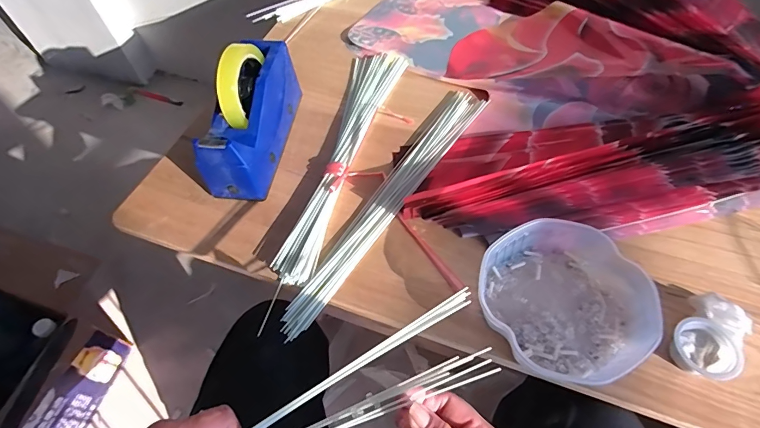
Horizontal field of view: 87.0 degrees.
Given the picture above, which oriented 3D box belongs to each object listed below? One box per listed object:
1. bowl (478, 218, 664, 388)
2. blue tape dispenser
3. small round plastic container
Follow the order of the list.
[{"bbox_3d":[0.180,0.084,0.397,0.153,0.045,0.151,-1,56,2],"label":"bowl"},{"bbox_3d":[-0.163,-0.132,0.508,0.066,0.128,0.200,5,57,6],"label":"blue tape dispenser"},{"bbox_3d":[0.302,0.126,0.377,0.052,0.027,0.047,25,61,18],"label":"small round plastic container"}]

